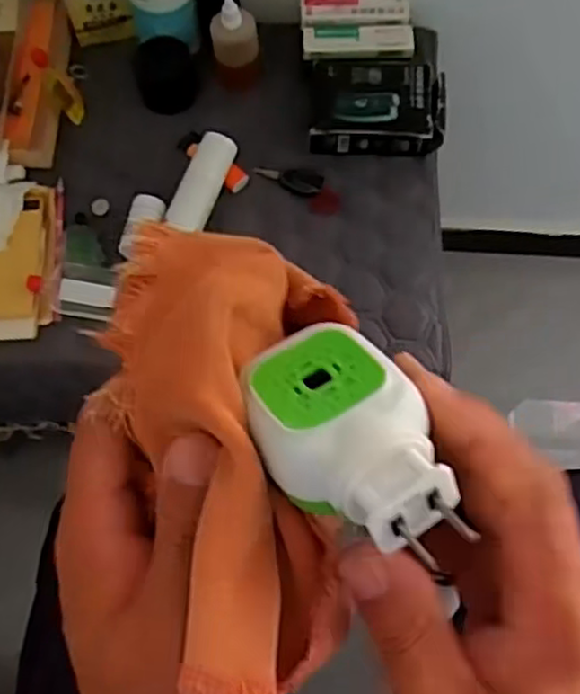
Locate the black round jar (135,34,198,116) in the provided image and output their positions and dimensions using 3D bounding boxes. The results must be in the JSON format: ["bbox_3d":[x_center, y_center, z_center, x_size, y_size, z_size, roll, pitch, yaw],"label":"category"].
[{"bbox_3d":[-0.131,-0.286,0.760,0.060,0.048,0.061,0,70,0],"label":"black round jar"}]

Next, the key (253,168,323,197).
[{"bbox_3d":[-0.001,-0.169,0.735,0.069,0.014,0.030,3,70,1],"label":"key"}]

